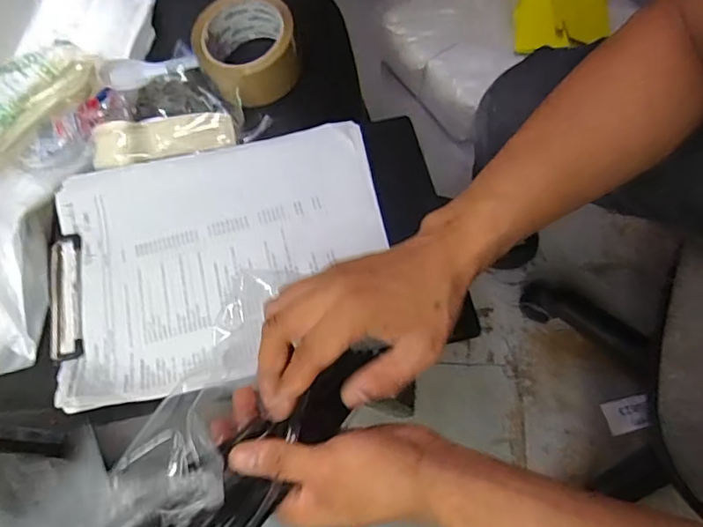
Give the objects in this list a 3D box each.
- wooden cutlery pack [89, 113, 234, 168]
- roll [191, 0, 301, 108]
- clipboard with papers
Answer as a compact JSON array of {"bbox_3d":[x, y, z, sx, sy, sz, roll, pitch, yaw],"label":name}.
[{"bbox_3d":[-0.186,-0.124,0.512,0.142,0.014,0.053,-9,68,-1],"label":"wooden cutlery pack"},{"bbox_3d":[-0.100,-0.210,0.514,0.099,0.046,0.101,-23,69,-6],"label":"roll"},{"bbox_3d":[-0.115,-0.010,0.454,0.285,0.024,0.220,-13,68,-2],"label":"clipboard with papers"}]

